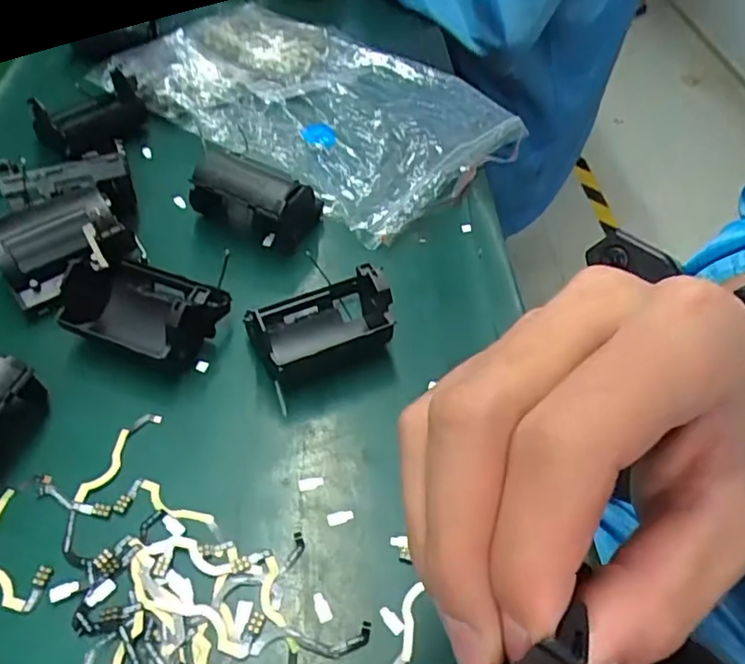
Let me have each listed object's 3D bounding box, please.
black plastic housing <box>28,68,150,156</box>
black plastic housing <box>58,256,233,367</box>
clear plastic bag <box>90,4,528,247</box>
[{"bbox_3d":[-0.198,-0.156,0.429,0.071,0.034,0.051,-32,60,-28],"label":"black plastic housing"},{"bbox_3d":[-0.119,-0.015,0.319,0.081,0.038,0.052,13,50,9],"label":"black plastic housing"},{"bbox_3d":[-0.048,-0.180,0.465,0.292,0.028,0.182,30,55,21],"label":"clear plastic bag"}]

